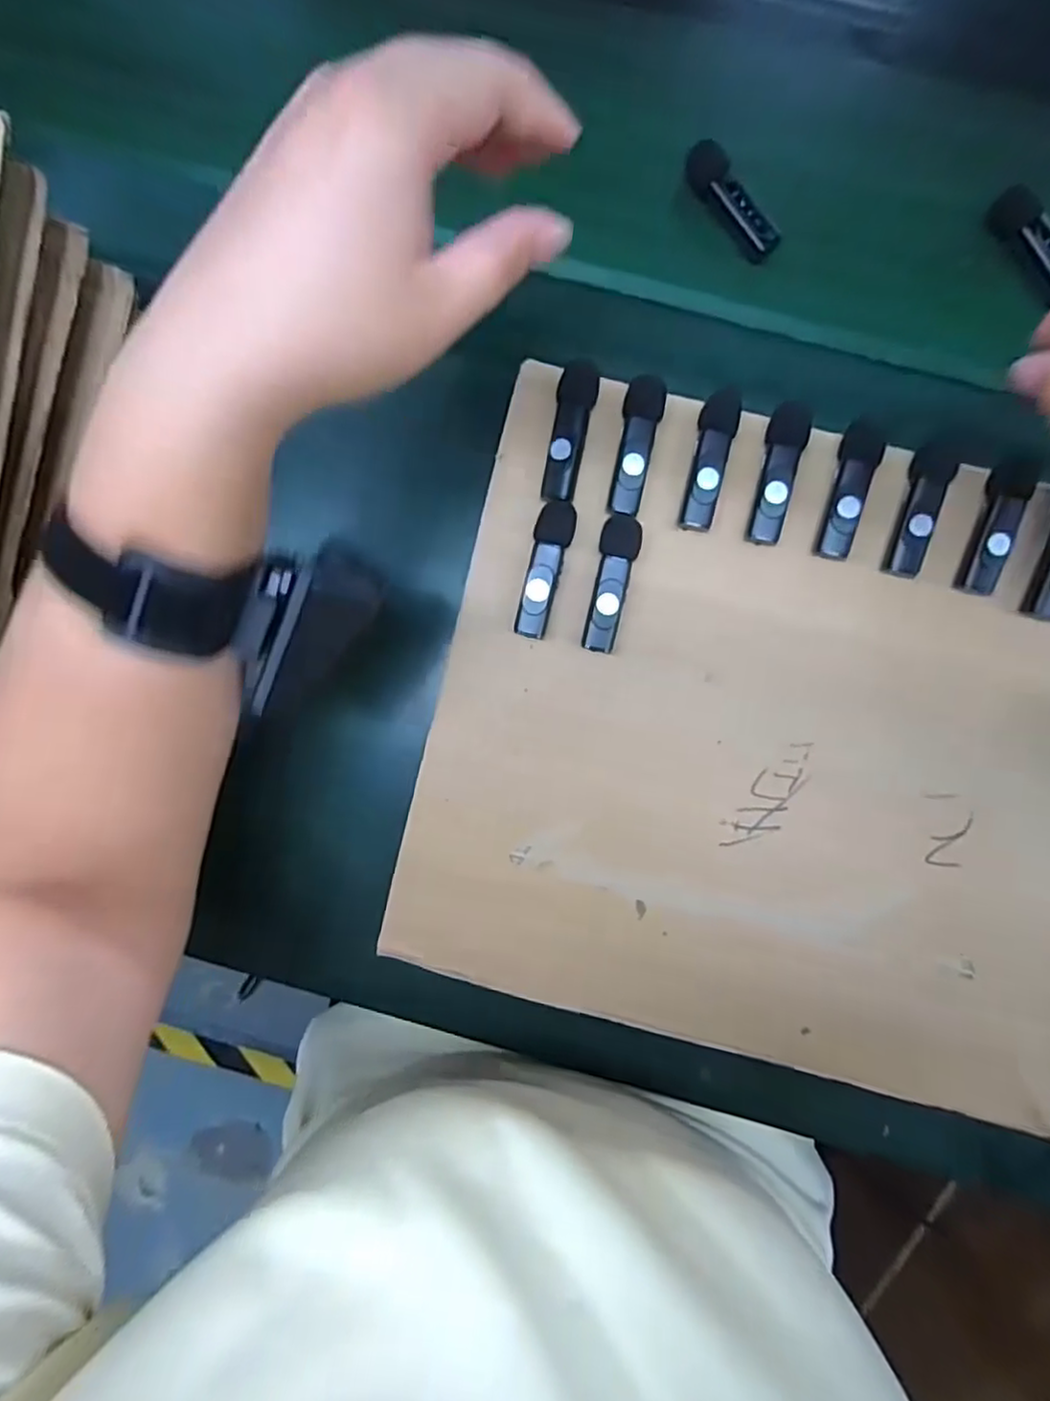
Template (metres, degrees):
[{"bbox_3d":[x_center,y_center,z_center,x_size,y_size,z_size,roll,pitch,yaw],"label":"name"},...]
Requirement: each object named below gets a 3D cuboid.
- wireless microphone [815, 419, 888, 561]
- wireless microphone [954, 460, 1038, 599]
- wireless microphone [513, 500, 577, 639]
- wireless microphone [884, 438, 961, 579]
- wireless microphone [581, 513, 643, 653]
[{"bbox_3d":[0.154,-0.100,0.306,0.018,0.010,0.065,12,92,3],"label":"wireless microphone"},{"bbox_3d":[0.220,-0.081,0.304,0.016,0.015,0.062,14,92,3],"label":"wireless microphone"},{"bbox_3d":[0.010,-0.064,0.314,0.018,0.013,0.066,13,92,3],"label":"wireless microphone"},{"bbox_3d":[0.187,-0.093,0.305,0.019,0.009,0.070,19,93,3],"label":"wireless microphone"},{"bbox_3d":[0.042,-0.057,0.313,0.018,0.011,0.066,13,92,3],"label":"wireless microphone"}]

